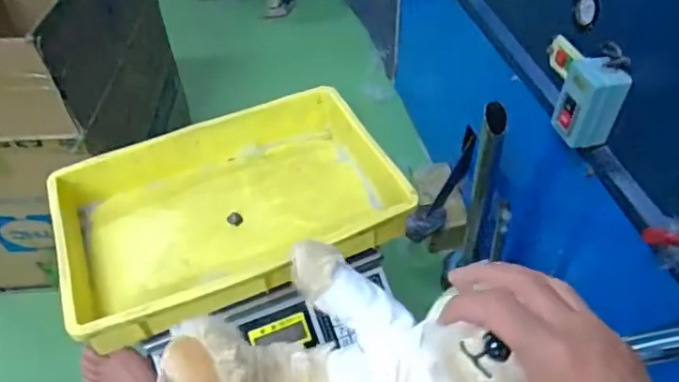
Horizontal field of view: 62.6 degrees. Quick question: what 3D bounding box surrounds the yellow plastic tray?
[{"bbox_3d":[-0.125,0.017,0.636,0.355,0.071,0.245,-19,48,-16],"label":"yellow plastic tray"}]

